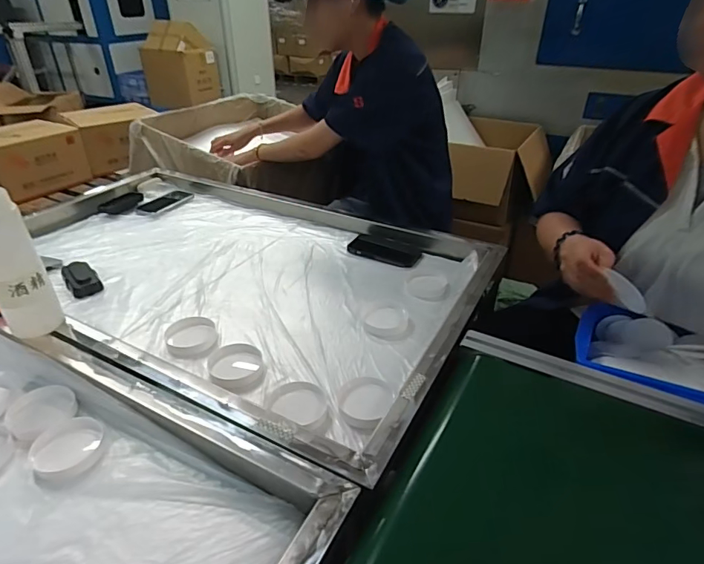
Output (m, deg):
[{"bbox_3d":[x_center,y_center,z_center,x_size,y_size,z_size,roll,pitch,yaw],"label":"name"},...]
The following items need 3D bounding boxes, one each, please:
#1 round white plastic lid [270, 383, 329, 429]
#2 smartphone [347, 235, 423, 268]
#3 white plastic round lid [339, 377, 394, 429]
[{"bbox_3d":[-0.068,0.162,0.611,0.075,0.013,0.064,18,36,24],"label":"round white plastic lid"},{"bbox_3d":[0.070,-0.069,0.983,0.149,0.005,0.089,14,35,20],"label":"smartphone"},{"bbox_3d":[0.018,0.159,0.619,0.067,0.016,0.077,18,36,25],"label":"white plastic round lid"}]

